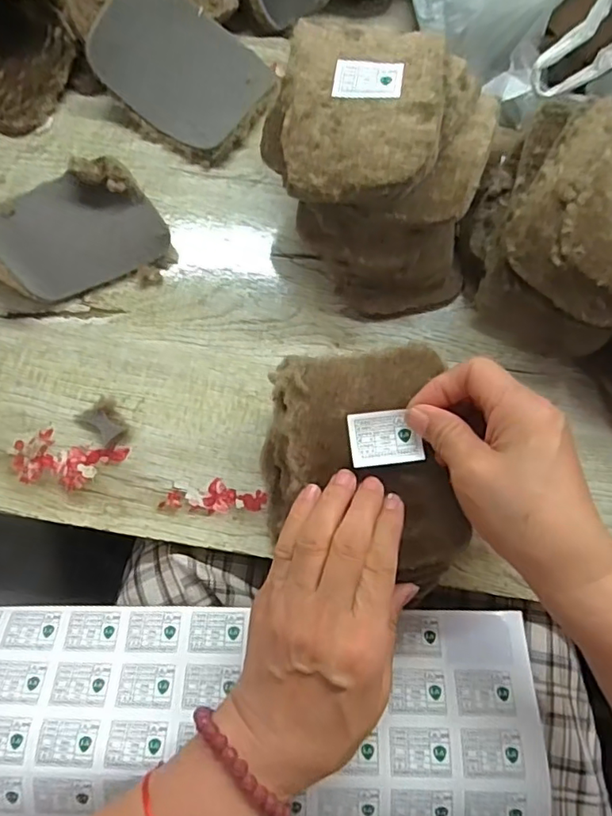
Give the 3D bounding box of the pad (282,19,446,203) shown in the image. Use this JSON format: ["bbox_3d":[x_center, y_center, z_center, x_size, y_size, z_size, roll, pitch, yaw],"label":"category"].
[{"bbox_3d":[0.034,-0.181,0.324,0.088,0.021,0.124,5,76,-1],"label":"pad"}]

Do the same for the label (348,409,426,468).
[{"bbox_3d":[0.045,0.017,0.311,0.039,0.004,0.030,-7,84,-1],"label":"label"}]

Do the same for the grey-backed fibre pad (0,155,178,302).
[{"bbox_3d":[-0.163,-0.127,0.384,0.125,0.034,0.096,-13,76,-5],"label":"grey-backed fibre pad"}]

